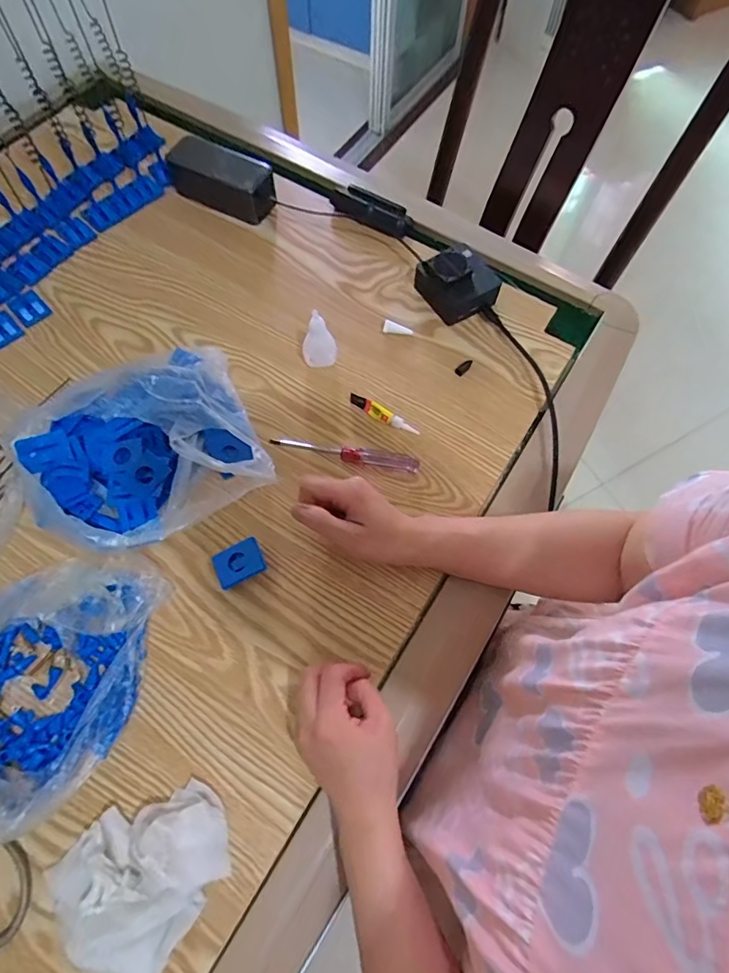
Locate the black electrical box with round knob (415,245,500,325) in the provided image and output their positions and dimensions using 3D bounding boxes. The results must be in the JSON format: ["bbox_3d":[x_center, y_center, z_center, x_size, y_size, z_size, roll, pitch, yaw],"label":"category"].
[{"bbox_3d":[0.107,-0.232,0.572,0.075,0.048,0.078,-28,71,-13],"label":"black electrical box with round knob"}]

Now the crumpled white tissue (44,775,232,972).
[{"bbox_3d":[-0.159,0.277,0.353,0.122,0.039,0.100,-39,74,-17],"label":"crumpled white tissue"}]

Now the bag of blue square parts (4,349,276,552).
[{"bbox_3d":[-0.216,-0.044,0.479,0.215,0.057,0.194,-29,71,-14],"label":"bag of blue square parts"}]

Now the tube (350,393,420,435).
[{"bbox_3d":[0.020,-0.075,0.520,0.079,0.017,0.010,28,69,9],"label":"tube"}]

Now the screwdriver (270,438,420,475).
[{"bbox_3d":[-0.020,-0.034,0.504,0.150,0.014,0.018,9,67,2],"label":"screwdriver"}]

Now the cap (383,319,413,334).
[{"bbox_3d":[0.038,-0.179,0.571,0.033,0.010,0.014,22,68,7],"label":"cap"}]

